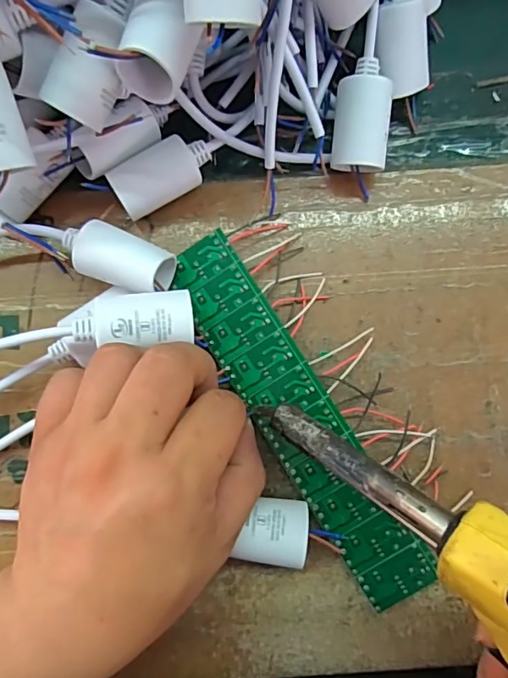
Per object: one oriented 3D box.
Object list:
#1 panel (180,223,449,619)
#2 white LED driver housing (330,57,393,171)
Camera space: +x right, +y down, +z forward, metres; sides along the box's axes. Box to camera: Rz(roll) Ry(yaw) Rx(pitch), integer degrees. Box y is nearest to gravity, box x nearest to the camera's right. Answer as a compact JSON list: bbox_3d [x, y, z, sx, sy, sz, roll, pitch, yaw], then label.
[{"bbox_3d":[0.022,0.039,0.260,0.039,0.017,0.200,-33,87,-3],"label":"panel"},{"bbox_3d":[0.056,-0.116,0.268,0.028,0.022,0.052,4,105,6],"label":"white LED driver housing"}]

